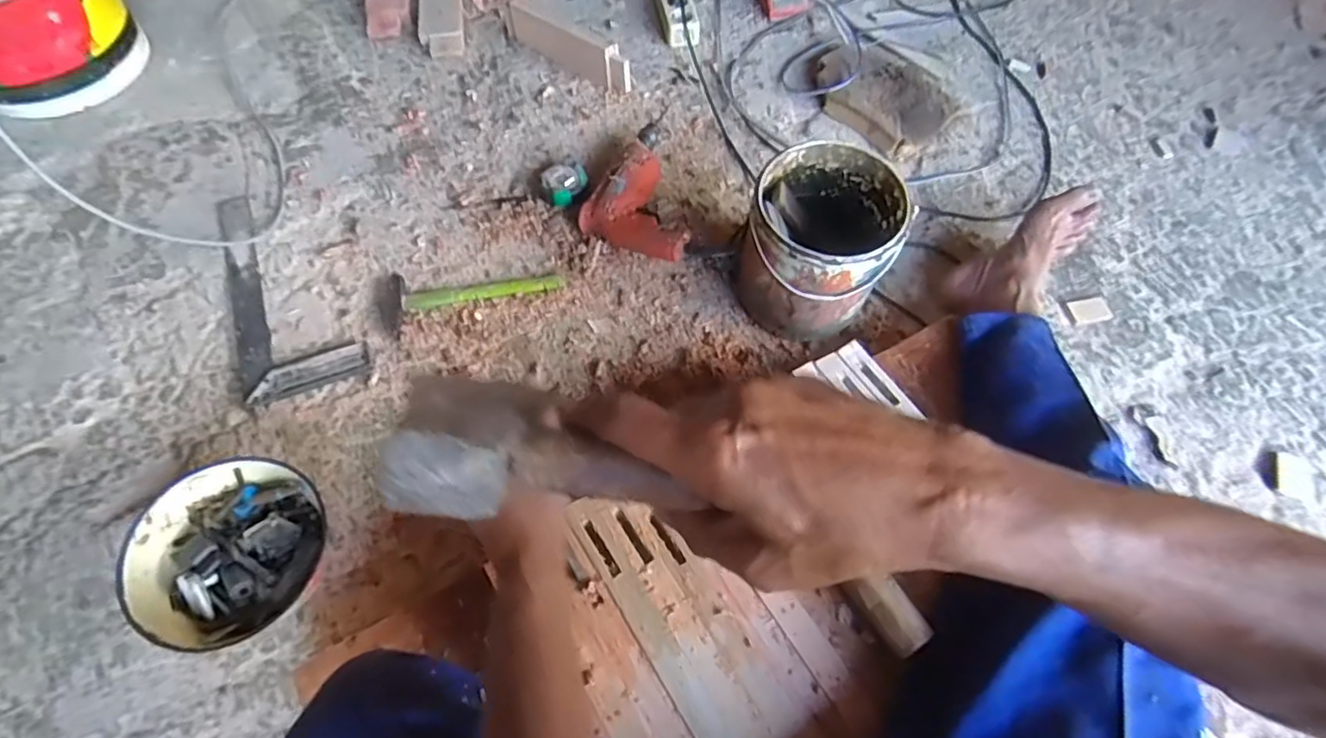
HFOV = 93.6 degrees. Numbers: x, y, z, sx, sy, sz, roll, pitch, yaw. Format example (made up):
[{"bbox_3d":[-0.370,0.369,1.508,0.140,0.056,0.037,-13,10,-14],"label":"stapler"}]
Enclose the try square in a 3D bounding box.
[{"bbox_3d":[-0.525,-0.119,0.853,0.142,0.011,0.360,-25,67,-14],"label":"try square"}]

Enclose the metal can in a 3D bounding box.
[{"bbox_3d":[0.196,-0.157,0.802,0.179,0.182,0.183,26,65,11],"label":"metal can"}]

